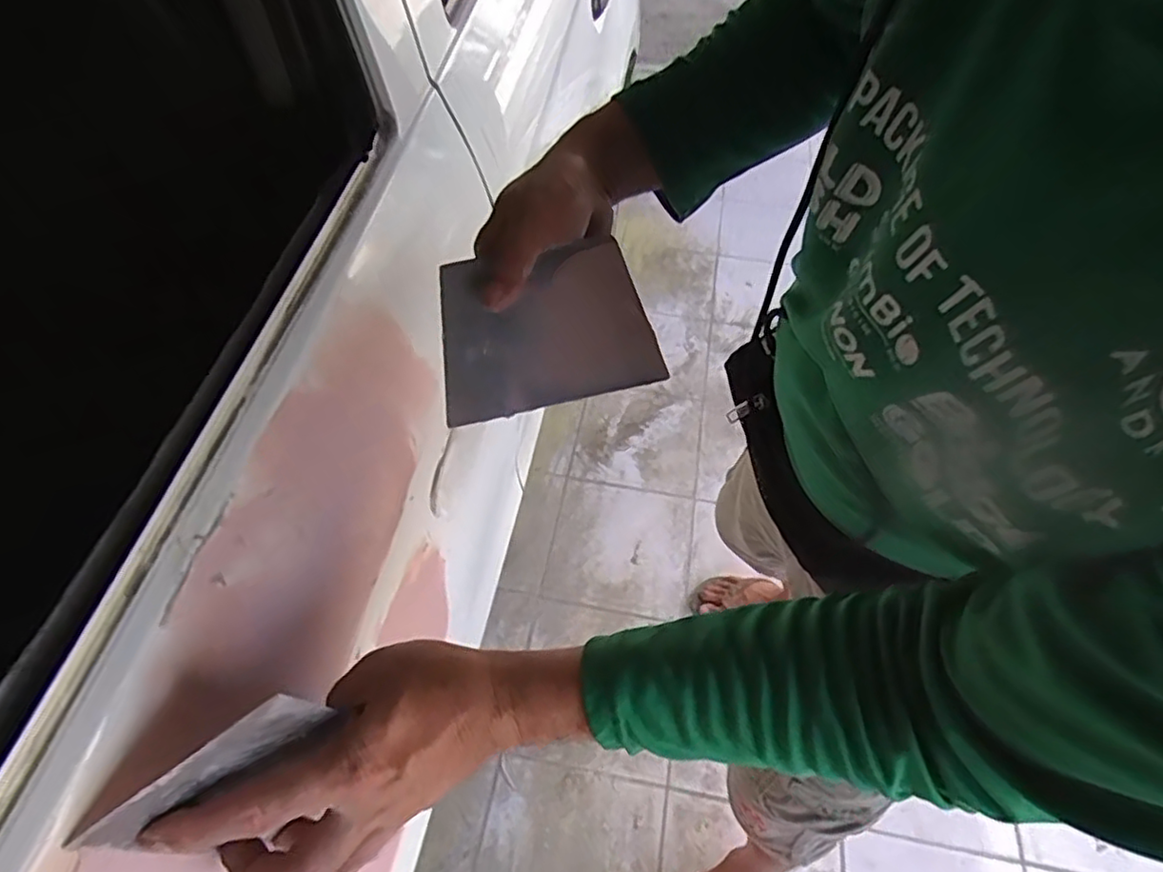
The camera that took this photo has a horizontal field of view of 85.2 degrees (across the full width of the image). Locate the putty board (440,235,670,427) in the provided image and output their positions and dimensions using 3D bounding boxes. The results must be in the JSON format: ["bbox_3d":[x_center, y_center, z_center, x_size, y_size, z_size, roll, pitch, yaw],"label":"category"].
[{"bbox_3d":[-0.023,-0.068,0.399,0.135,0.006,0.094,-14,95,-12],"label":"putty board"}]

